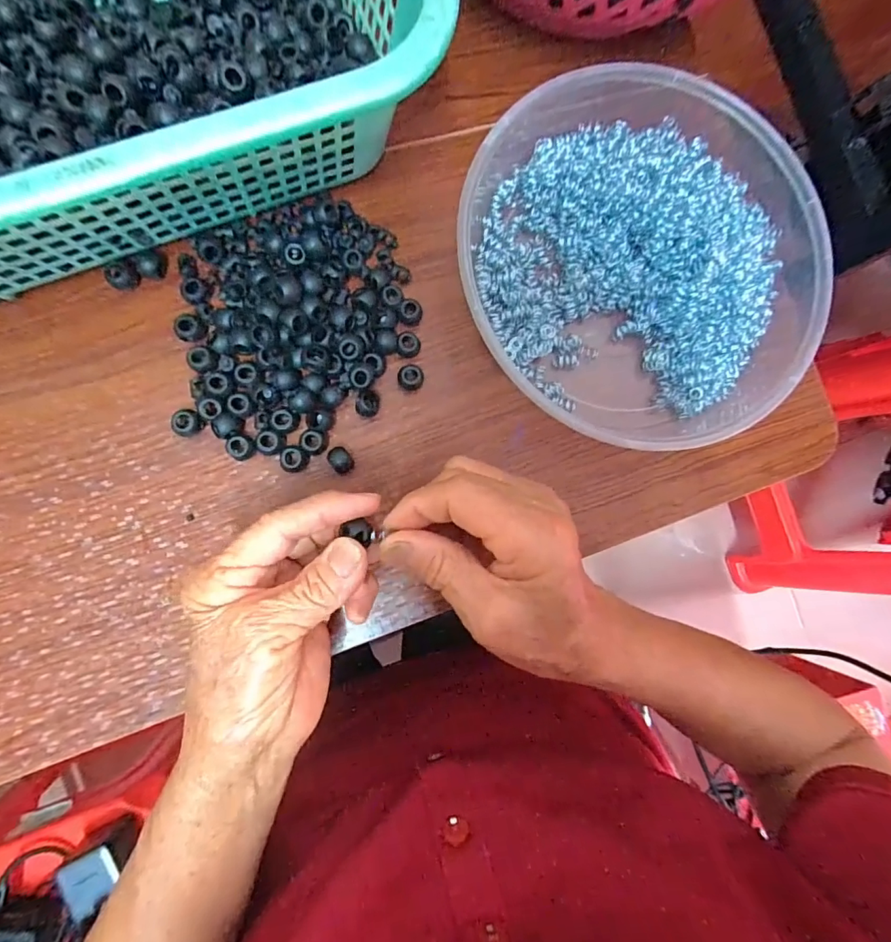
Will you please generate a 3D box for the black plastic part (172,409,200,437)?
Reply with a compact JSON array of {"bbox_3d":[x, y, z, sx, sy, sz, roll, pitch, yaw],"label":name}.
[{"bbox_3d":[-0.147,-0.027,0.268,0.014,0.012,0.015,6,87,-7],"label":"black plastic part"}]

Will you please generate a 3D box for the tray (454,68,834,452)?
[{"bbox_3d":[0.118,-0.131,0.290,0.220,0.043,0.226,0,87,-7],"label":"tray"}]

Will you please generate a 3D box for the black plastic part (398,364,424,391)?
[{"bbox_3d":[-0.022,-0.057,0.288,0.015,0.015,0.013,-3,88,-7],"label":"black plastic part"}]

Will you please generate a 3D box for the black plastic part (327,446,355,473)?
[{"bbox_3d":[-0.062,-0.006,0.278,0.012,0.015,0.015,-38,92,-7],"label":"black plastic part"}]

